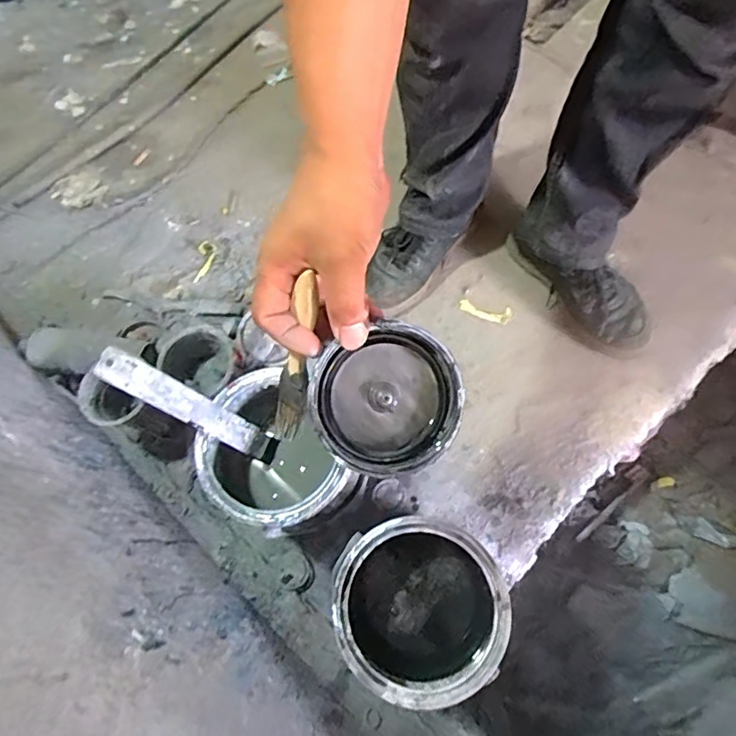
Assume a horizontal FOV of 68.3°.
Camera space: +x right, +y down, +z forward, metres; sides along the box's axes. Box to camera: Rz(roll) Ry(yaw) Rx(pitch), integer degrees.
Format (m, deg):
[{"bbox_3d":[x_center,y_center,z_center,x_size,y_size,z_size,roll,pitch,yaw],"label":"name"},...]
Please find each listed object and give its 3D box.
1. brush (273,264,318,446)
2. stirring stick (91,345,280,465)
[{"bbox_3d":[-0.050,0.001,0.379,0.021,0.162,0.008,32,49,14],"label":"brush"},{"bbox_3d":[-0.173,0.045,0.557,0.007,0.225,0.032,6,66,40],"label":"stirring stick"}]

